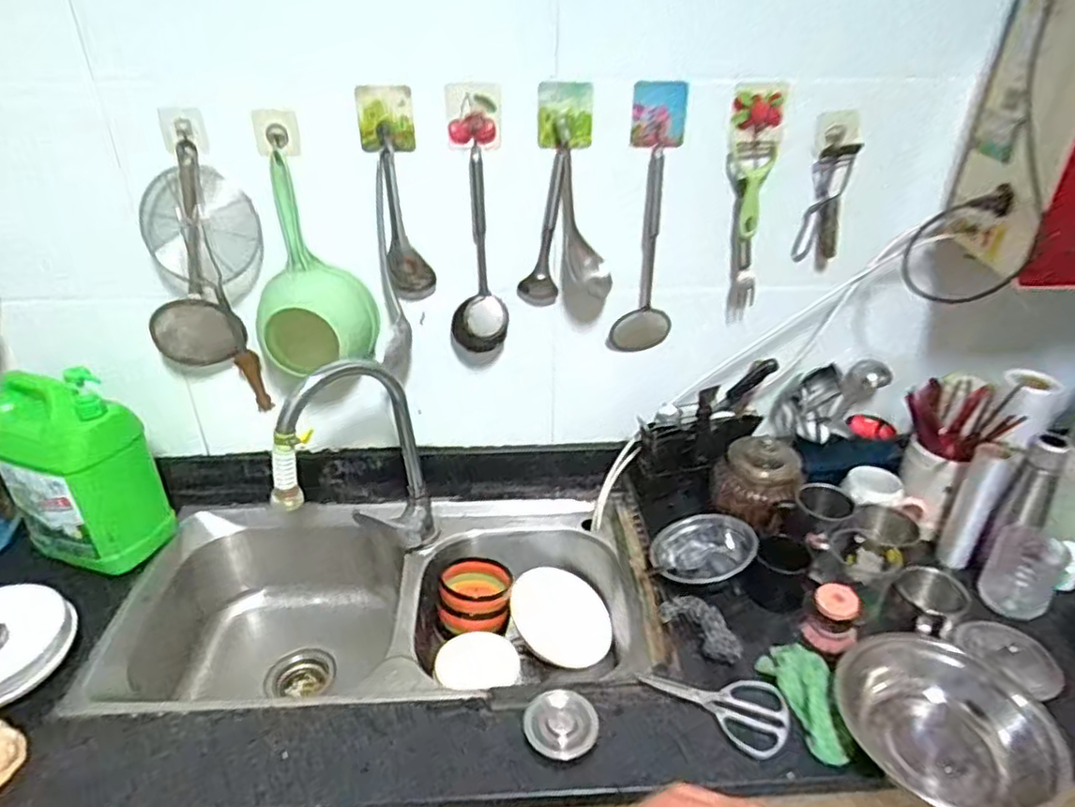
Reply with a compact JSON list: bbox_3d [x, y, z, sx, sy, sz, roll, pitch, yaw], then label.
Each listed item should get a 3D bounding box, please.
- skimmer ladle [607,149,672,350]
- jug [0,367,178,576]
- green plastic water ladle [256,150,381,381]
[{"bbox_3d":[0.162,-0.216,1.010,0.085,0.293,0.028,-3,31,-5],"label":"skimmer ladle"},{"bbox_3d":[-0.673,0.105,0.994,0.183,0.302,0.134,14,34,21],"label":"jug"},{"bbox_3d":[-0.327,-0.183,0.964,0.154,0.267,0.112,8,32,13],"label":"green plastic water ladle"}]

